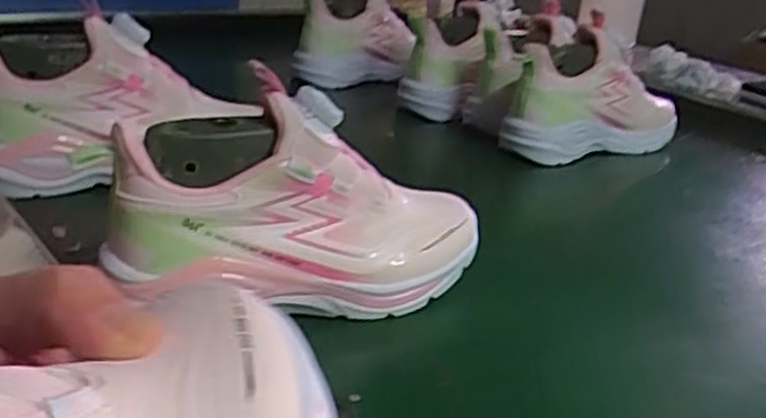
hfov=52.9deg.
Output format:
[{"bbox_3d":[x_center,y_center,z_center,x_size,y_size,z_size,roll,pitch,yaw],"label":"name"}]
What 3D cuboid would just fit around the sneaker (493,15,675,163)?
[{"bbox_3d":[0.229,-0.115,0.799,0.226,0.118,0.077,-11,25,-38],"label":"sneaker"}]

